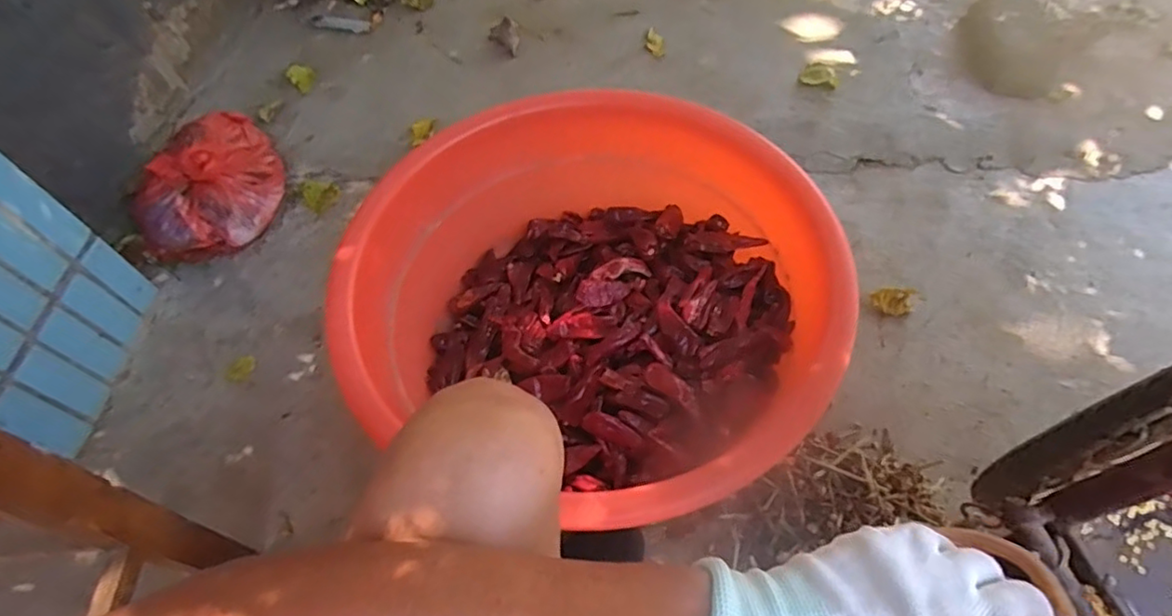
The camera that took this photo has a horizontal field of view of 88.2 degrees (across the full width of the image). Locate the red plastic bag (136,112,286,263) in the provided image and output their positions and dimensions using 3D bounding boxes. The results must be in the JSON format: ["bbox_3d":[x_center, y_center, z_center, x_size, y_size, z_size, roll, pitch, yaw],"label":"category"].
[{"bbox_3d":[-0.609,-0.200,0.982,0.168,0.116,0.267,26,63,19],"label":"red plastic bag"}]

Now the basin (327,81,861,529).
[{"bbox_3d":[0.018,-0.027,0.771,0.547,0.212,0.520,-2,57,3],"label":"basin"}]

